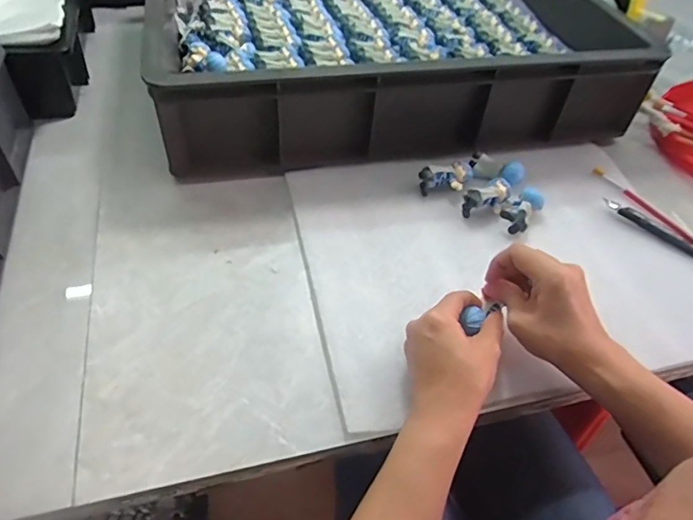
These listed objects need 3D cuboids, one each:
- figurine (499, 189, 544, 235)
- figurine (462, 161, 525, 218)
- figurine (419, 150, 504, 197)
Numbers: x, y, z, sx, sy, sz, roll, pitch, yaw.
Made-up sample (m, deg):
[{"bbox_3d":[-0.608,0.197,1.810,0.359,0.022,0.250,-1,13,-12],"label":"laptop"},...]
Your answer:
[{"bbox_3d":[0.194,-0.055,0.544,0.028,0.020,0.067,33,54,21],"label":"figurine"},{"bbox_3d":[0.170,-0.081,0.557,0.031,0.031,0.099,37,55,24],"label":"figurine"},{"bbox_3d":[0.133,-0.099,0.574,0.101,0.026,0.034,-22,55,-23],"label":"figurine"}]

